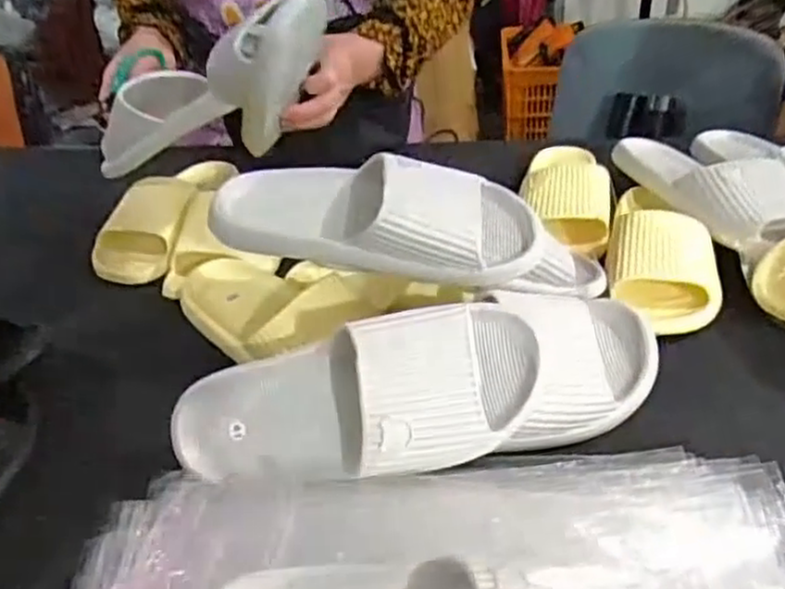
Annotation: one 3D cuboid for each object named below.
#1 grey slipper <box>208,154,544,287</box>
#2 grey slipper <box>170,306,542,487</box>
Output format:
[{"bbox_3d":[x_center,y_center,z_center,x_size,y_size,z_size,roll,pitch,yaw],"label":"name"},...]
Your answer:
[{"bbox_3d":[-0.016,-0.063,0.586,0.264,0.065,0.107,8,37,16],"label":"grey slipper"},{"bbox_3d":[-0.024,0.067,0.495,0.254,0.082,0.107,-6,66,-3],"label":"grey slipper"}]

